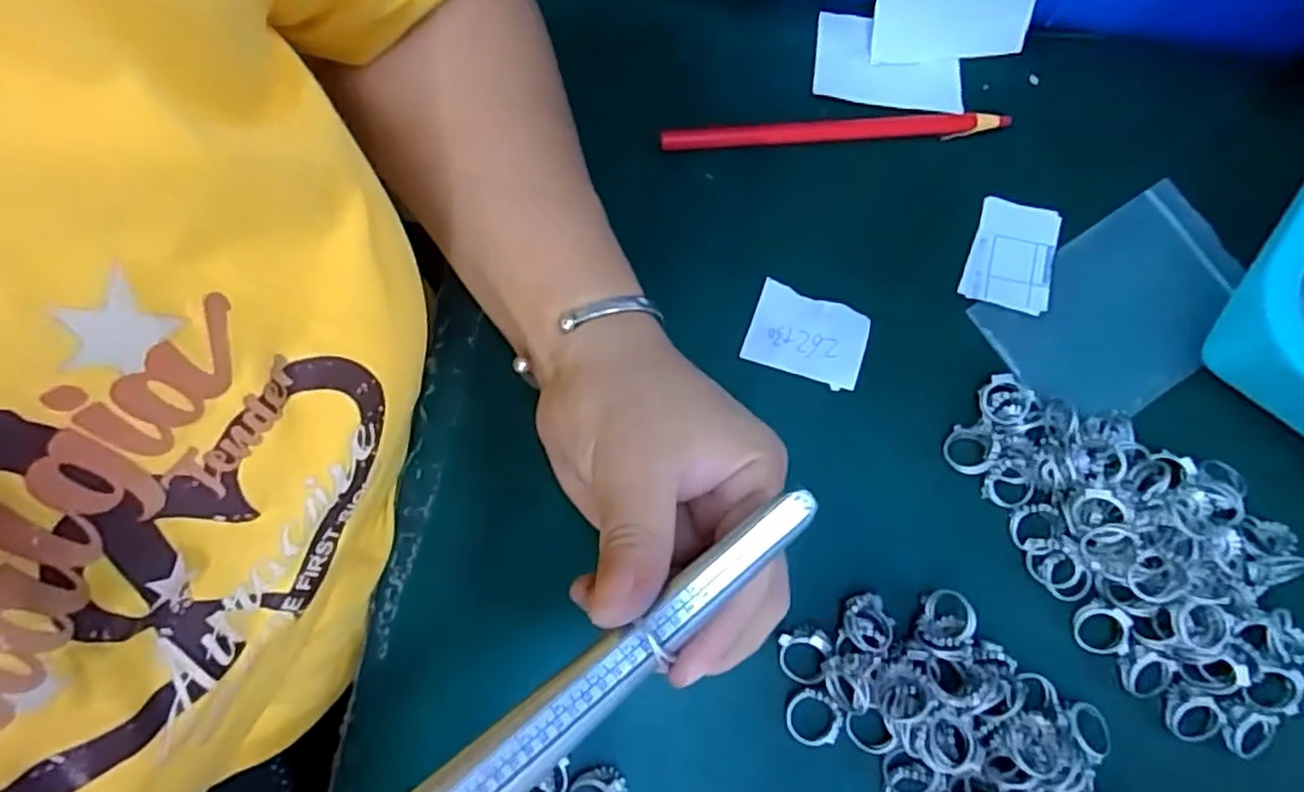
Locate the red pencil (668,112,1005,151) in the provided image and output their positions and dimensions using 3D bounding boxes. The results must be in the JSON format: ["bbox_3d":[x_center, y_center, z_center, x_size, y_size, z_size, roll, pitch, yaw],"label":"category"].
[{"bbox_3d":[0.088,-0.127,0.340,0.165,0.007,0.010,-4,78,-2],"label":"red pencil"}]

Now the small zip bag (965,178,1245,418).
[{"bbox_3d":[0.216,-0.038,0.326,0.121,0.010,0.078,-33,80,-8],"label":"small zip bag"}]

